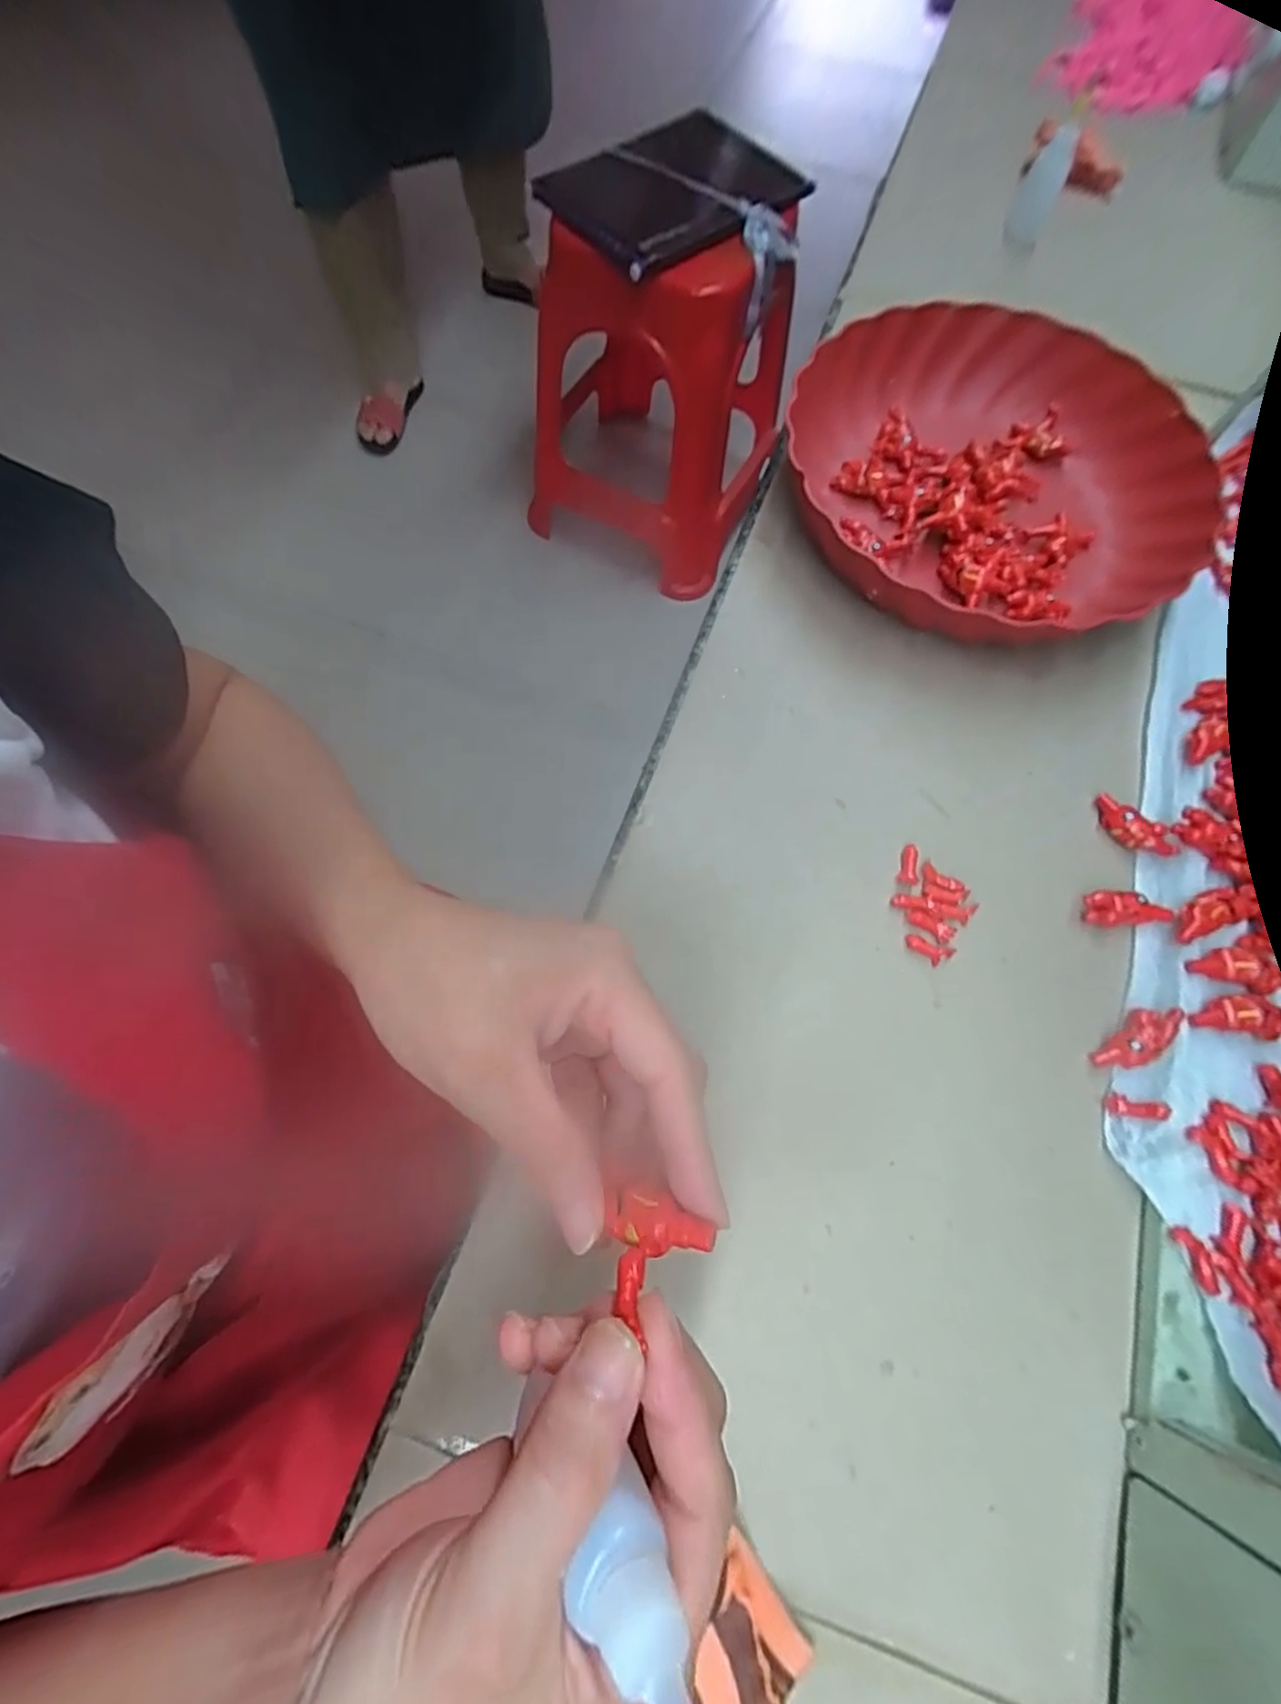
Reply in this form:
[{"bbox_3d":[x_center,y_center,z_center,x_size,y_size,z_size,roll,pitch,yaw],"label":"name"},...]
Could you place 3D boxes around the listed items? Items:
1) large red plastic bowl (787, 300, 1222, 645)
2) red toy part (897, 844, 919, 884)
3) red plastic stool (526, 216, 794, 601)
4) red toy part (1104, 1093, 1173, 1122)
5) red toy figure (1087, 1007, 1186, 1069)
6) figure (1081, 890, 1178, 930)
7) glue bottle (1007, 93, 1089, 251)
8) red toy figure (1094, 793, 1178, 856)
[{"bbox_3d":[0.201,-0.221,0.398,0.240,0.052,0.231,-21,72,-10],"label":"large red plastic bowl"},{"bbox_3d":[0.134,0.006,0.329,0.010,0.004,0.020,15,70,3],"label":"red toy part"},{"bbox_3d":[0.018,-0.817,1.148,0.401,0.496,0.350,23,70,6],"label":"red plastic stool"},{"bbox_3d":[0.219,0.113,0.292,0.024,0.004,0.009,0,67,24],"label":"red toy part"},{"bbox_3d":[0.225,0.085,0.301,0.043,0.011,0.018,-36,75,3],"label":"red toy figure"},{"bbox_3d":[0.238,0.029,0.328,0.039,0.013,0.016,0,70,-3],"label":"figure"},{"bbox_3d":[0.296,-0.494,0.484,0.029,0.072,0.033,24,70,6],"label":"glue bottle"},{"bbox_3d":[0.252,-0.011,0.341,0.042,0.014,0.015,41,73,12],"label":"red toy figure"}]

